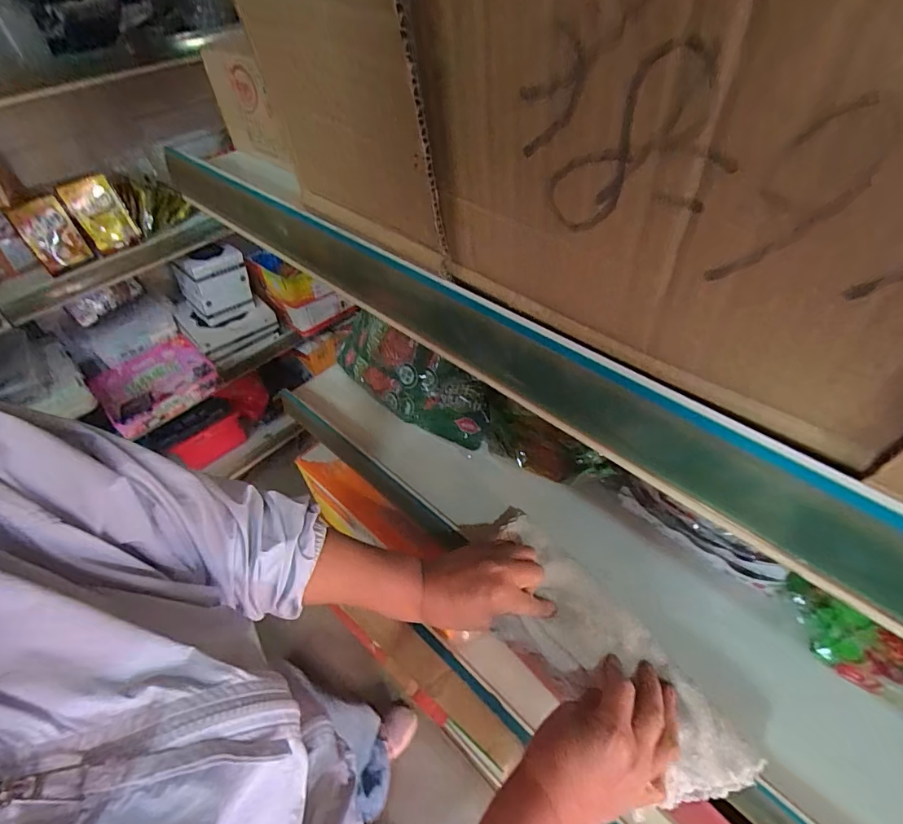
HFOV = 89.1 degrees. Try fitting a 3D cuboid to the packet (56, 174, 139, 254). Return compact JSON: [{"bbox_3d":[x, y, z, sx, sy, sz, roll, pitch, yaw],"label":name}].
[{"bbox_3d":[-0.835,-0.474,1.093,0.104,0.150,0.033,-36,55,-25],"label":"packet"}]

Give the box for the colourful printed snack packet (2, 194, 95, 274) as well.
[{"bbox_3d":[-0.927,-0.408,1.066,0.034,0.148,0.105,34,59,30],"label":"colourful printed snack packet"}]

